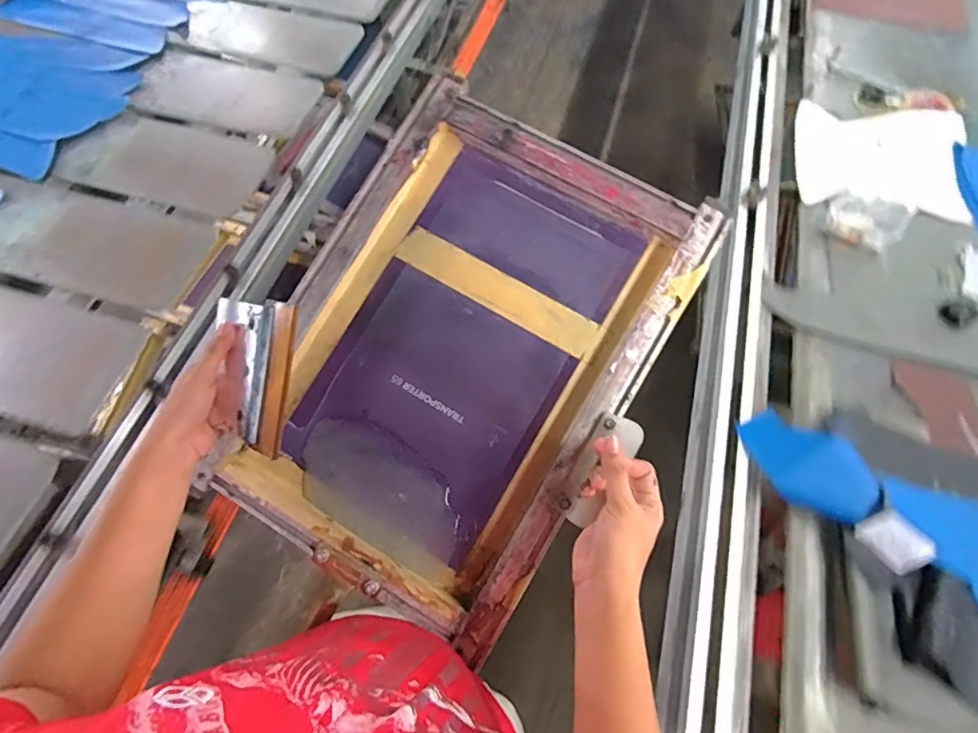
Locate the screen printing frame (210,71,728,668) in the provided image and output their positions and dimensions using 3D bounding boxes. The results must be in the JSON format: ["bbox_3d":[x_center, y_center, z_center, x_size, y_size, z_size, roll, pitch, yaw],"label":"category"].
[{"bbox_3d":[-0.033,-0.021,0.579,0.389,0.039,0.544,30,85,9],"label":"screen printing frame"}]

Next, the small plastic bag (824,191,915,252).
[{"bbox_3d":[0.695,-0.278,0.923,0.094,0.069,0.126,-34,71,-15],"label":"small plastic bag"}]

